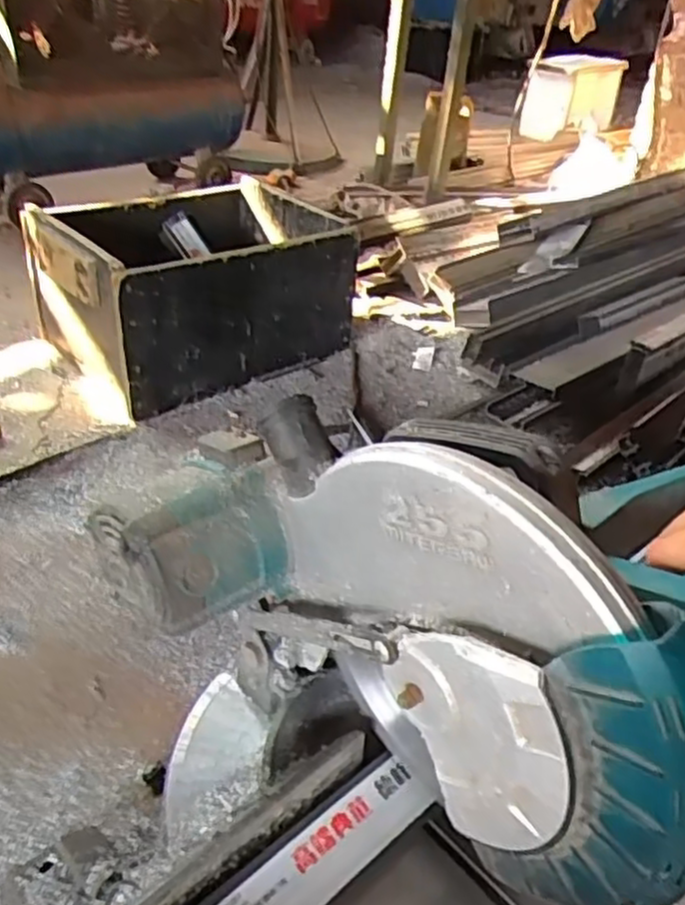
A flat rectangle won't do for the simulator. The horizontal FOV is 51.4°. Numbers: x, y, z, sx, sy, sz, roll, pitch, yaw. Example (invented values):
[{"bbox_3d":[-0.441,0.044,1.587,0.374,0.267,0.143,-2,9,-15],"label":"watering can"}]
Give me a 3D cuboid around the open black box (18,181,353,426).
[{"bbox_3d":[-0.252,-0.286,1.198,0.437,0.218,0.357,-23,45,-34],"label":"open black box"}]

